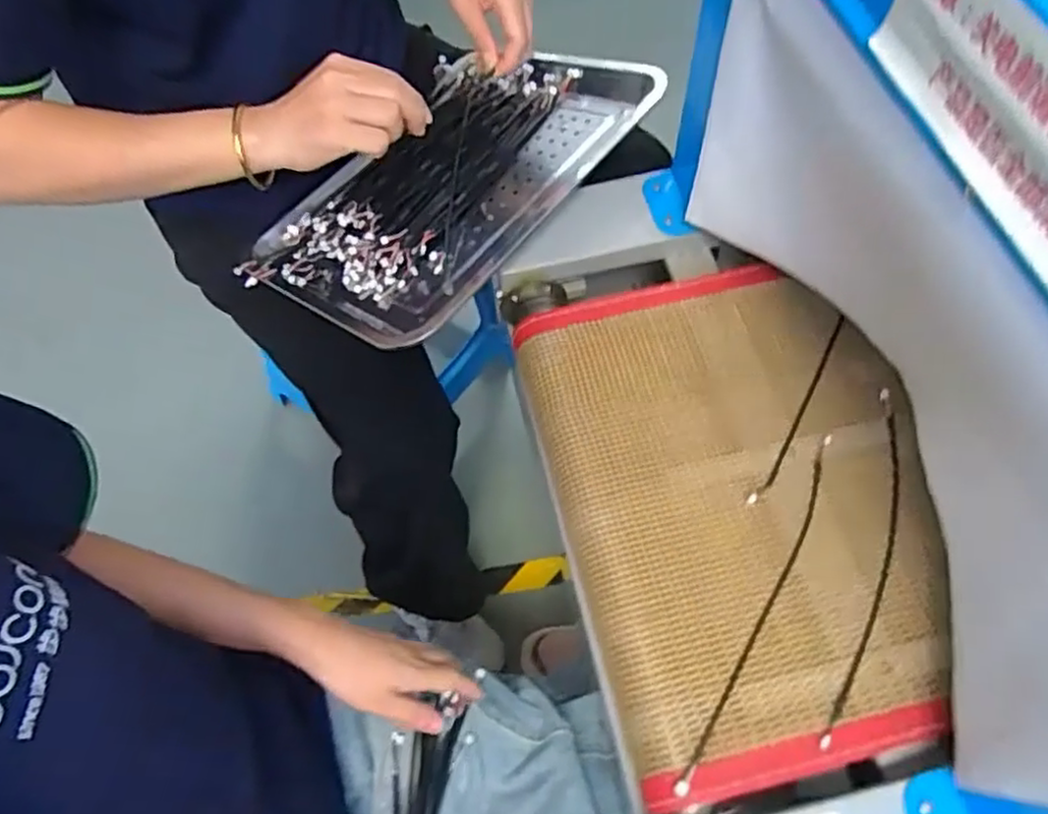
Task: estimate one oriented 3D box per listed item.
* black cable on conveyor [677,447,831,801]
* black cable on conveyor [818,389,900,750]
[{"bbox_3d":[0.171,0.138,0.489,0.016,0.010,0.279,26,67,16],"label":"black cable on conveyor"},{"bbox_3d":[0.253,0.109,0.500,0.029,0.013,0.273,17,65,12],"label":"black cable on conveyor"}]

